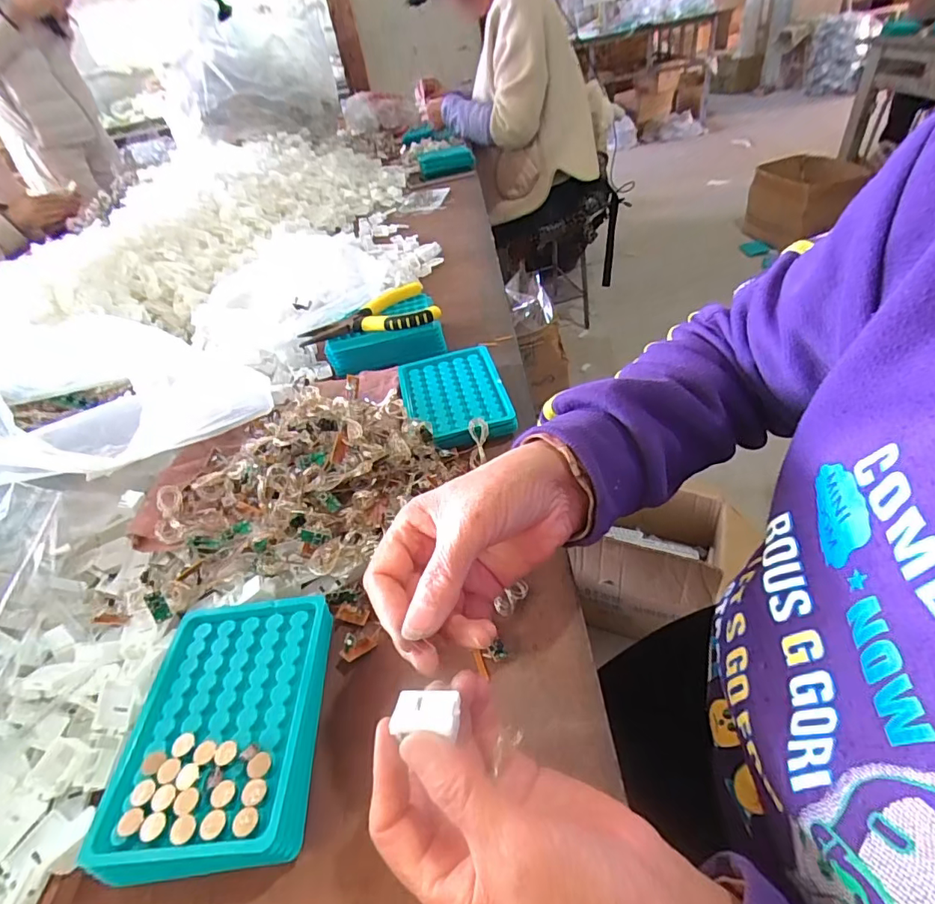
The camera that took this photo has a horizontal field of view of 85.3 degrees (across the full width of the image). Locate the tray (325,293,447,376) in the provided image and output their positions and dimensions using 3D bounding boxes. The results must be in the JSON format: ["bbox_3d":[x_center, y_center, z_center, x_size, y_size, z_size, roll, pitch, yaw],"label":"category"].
[{"bbox_3d":[-0.095,-0.140,0.602,0.134,0.041,0.085,-10,40,1],"label":"tray"}]

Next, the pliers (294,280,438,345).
[{"bbox_3d":[-0.115,-0.155,0.577,0.151,0.024,0.093,-18,41,-9],"label":"pliers"}]

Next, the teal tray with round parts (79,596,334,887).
[{"bbox_3d":[-0.133,0.149,0.281,0.102,0.033,0.134,-9,40,3],"label":"teal tray with round parts"}]

